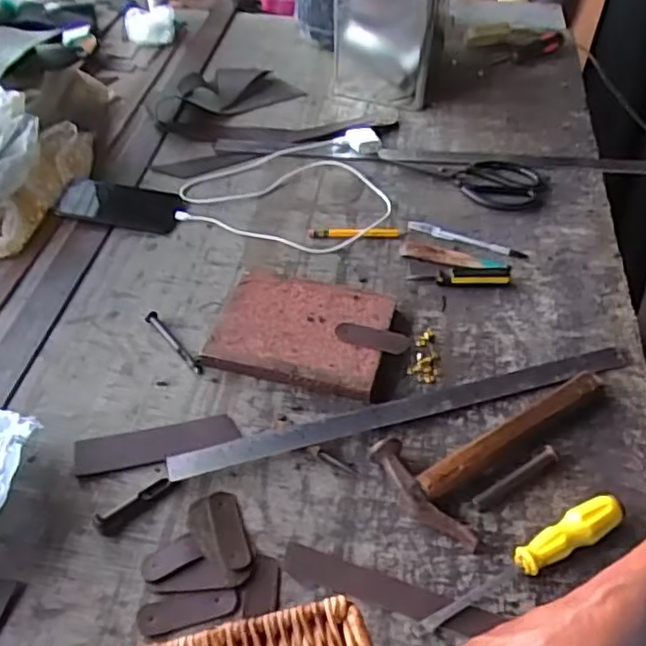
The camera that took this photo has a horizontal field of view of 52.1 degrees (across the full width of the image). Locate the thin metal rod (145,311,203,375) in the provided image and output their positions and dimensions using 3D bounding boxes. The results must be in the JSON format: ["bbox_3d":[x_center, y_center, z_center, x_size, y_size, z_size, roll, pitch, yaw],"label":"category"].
[{"bbox_3d":[-0.163,0.019,0.709,0.013,0.012,0.111,-29,52,-26],"label":"thin metal rod"}]

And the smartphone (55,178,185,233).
[{"bbox_3d":[-0.270,-0.159,0.879,0.168,0.011,0.081,9,46,9],"label":"smartphone"}]

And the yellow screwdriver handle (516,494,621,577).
[{"bbox_3d":[0.203,0.178,0.545,0.096,0.031,0.028,-23,49,-21],"label":"yellow screwdriver handle"}]

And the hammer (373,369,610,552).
[{"bbox_3d":[0.178,0.117,0.600,0.240,0.031,0.104,-18,48,-17],"label":"hammer"}]

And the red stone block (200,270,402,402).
[{"bbox_3d":[-0.022,0.008,0.710,0.179,0.026,0.135,12,46,12],"label":"red stone block"}]

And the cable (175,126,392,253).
[{"bbox_3d":[-0.037,-0.198,0.907,0.264,0.016,0.244,14,47,14],"label":"cable"}]

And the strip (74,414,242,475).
[{"bbox_3d":[-0.156,0.112,0.620,0.147,0.010,0.041,-9,46,-9],"label":"strip"}]

